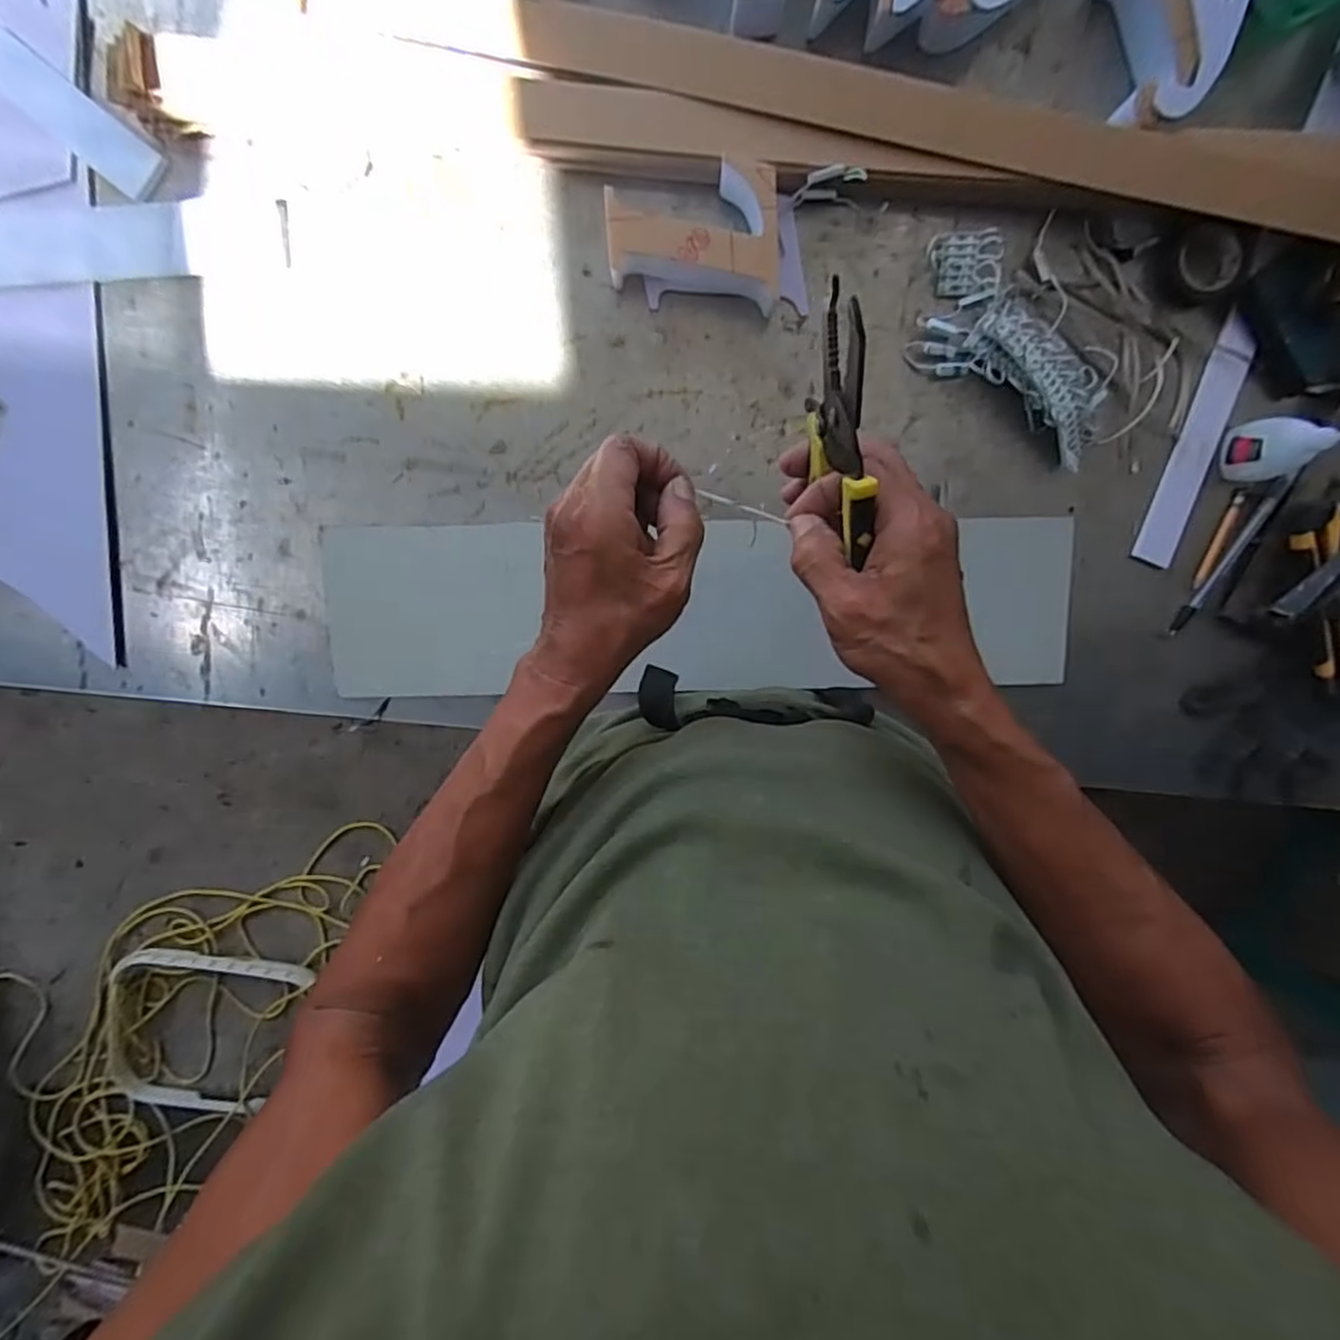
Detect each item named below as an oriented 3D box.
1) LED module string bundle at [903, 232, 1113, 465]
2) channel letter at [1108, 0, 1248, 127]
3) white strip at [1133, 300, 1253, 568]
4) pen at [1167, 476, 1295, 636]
[{"bbox_3d":[0.266,-0.250,0.535,0.183,0.033,0.098,33,96,-5],"label":"LED module string bundle"},{"bbox_3d":[0.358,-0.456,0.497,0.092,0.052,0.131,-6,98,-1],"label":"channel letter"},{"bbox_3d":[0.424,-0.181,0.561,0.030,0.005,0.192,17,101,7],"label":"white strip"},{"bbox_3d":[0.457,-0.092,0.570,0.013,0.014,0.144,28,96,-5],"label":"pen"}]

